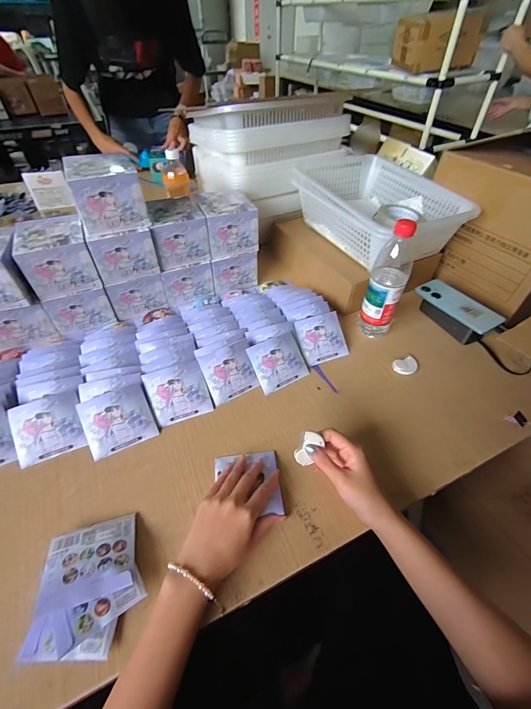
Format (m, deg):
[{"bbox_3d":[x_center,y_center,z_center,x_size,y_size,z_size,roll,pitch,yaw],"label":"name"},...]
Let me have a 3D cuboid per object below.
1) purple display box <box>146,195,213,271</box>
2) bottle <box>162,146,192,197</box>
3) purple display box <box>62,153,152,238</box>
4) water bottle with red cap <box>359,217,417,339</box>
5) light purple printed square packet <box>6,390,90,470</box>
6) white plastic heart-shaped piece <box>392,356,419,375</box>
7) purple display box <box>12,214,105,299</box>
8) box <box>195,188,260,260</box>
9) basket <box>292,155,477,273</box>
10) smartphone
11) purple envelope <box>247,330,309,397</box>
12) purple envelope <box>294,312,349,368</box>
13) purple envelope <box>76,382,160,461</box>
[{"bbox_3d":[-0.182,-0.251,0.651,0.106,0.097,0.101,-18,50,-17],"label":"purple display box"},{"bbox_3d":[-0.227,-0.455,0.803,0.061,0.100,0.056,1,47,-1],"label":"bottle"},{"bbox_3d":[-0.276,-0.280,0.552,0.110,0.094,0.097,-17,50,-17],"label":"purple display box"},{"bbox_3d":[0.224,-0.131,0.580,0.067,0.219,0.064,23,52,19],"label":"water bottle with red cap"},{"bbox_3d":[-0.321,0.109,0.469,0.093,0.007,0.087,-18,89,-18],"label":"light purple printed square packet"},{"bbox_3d":[0.262,0.021,0.592,0.050,0.008,0.036,-14,55,-13],"label":"white plastic heart-shaped piece"},{"bbox_3d":[-0.377,-0.181,0.583,0.107,0.094,0.110,-18,50,-17],"label":"purple display box"},{"bbox_3d":[-0.084,-0.280,0.682,0.106,0.094,0.106,-17,50,-17],"label":"box"},{"bbox_3d":[0.240,-0.333,0.728,0.263,0.109,0.368,-21,51,-20],"label":"basket"},{"bbox_3d":[0.381,-0.100,0.632,0.074,0.013,0.157,-28,55,-14],"label":"smartphone"},{"bbox_3d":[0.025,0.012,0.561,0.094,0.011,0.086,-23,95,-18],"label":"purple envelope"},{"bbox_3d":[0.108,-0.030,0.604,0.092,0.008,0.088,-17,91,-11],"label":"purple envelope"},{"bbox_3d":[-0.221,0.099,0.477,0.094,0.010,0.088,-22,91,-21],"label":"purple envelope"}]

